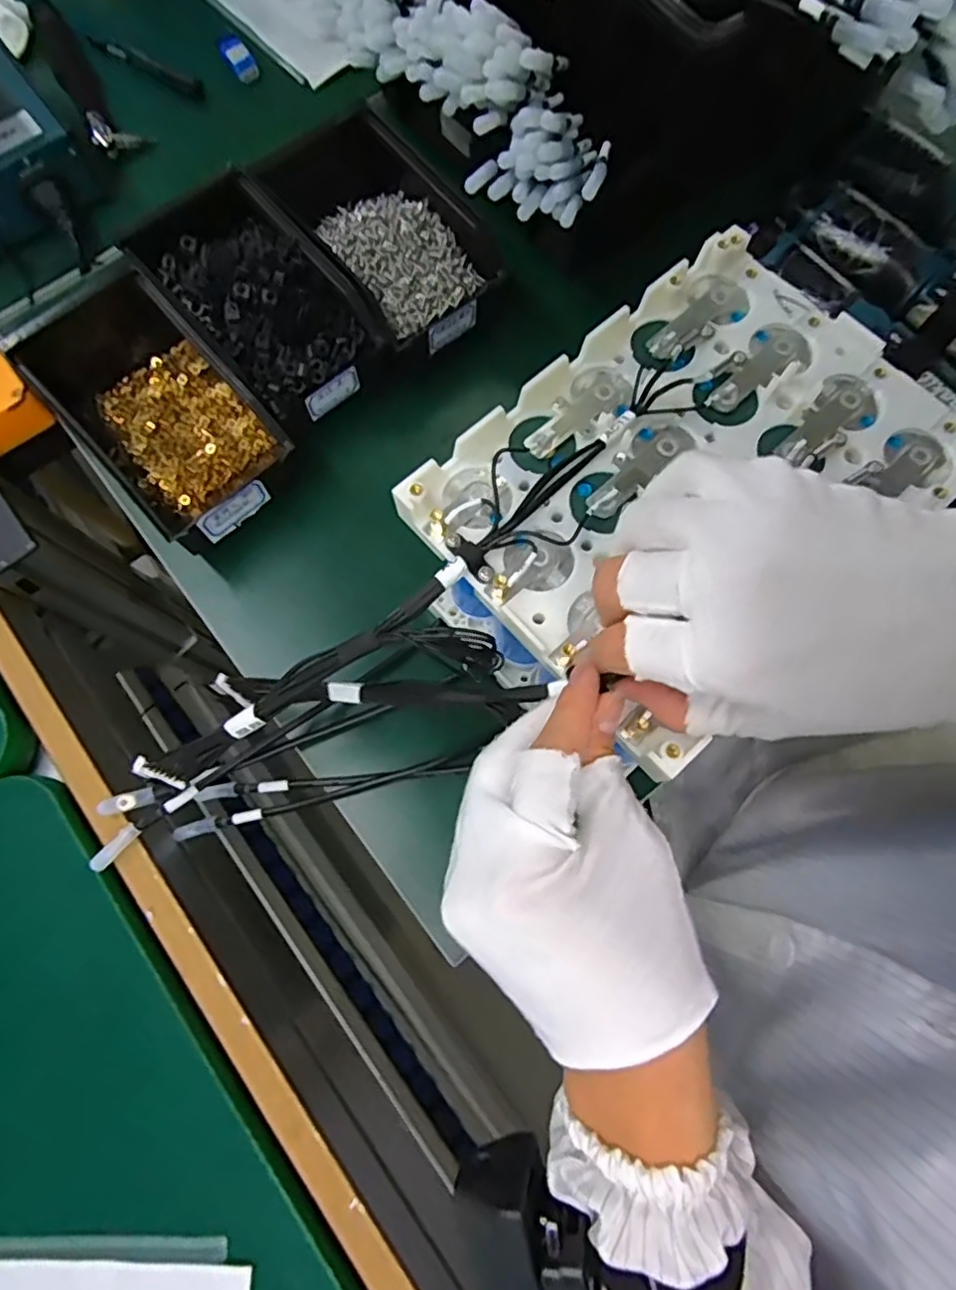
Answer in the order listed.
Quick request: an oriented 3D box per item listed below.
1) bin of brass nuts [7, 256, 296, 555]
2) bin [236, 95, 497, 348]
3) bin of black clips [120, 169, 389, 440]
[{"bbox_3d":[-0.230,-0.172,0.444,0.104,0.068,0.217,-42,78,-10],"label":"bin of brass nuts"},{"bbox_3d":[-0.077,-0.306,0.473,0.115,0.069,0.194,-38,77,-9],"label":"bin"},{"bbox_3d":[-0.159,-0.244,0.458,0.098,0.066,0.179,-40,77,-10],"label":"bin of black clips"}]

